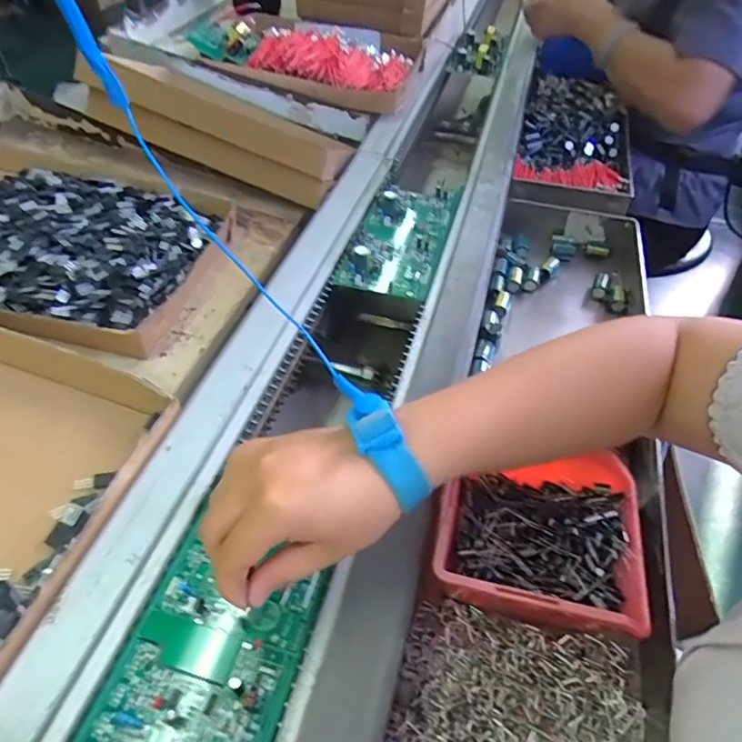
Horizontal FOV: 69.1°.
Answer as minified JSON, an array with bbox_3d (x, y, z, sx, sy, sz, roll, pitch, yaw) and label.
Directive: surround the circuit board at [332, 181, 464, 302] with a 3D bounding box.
[{"bbox_3d":[0.035,-0.154,0.584,0.091,0.031,0.201,10,48,13],"label":"circuit board"}]

